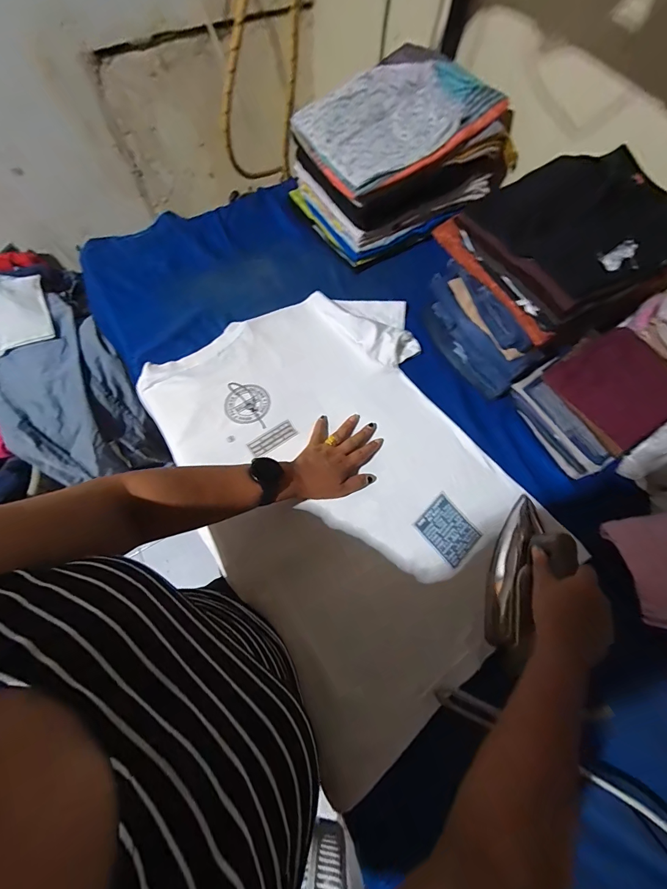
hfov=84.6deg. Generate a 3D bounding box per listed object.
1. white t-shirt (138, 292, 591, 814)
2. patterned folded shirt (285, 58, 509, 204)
[{"bbox_3d":[0.022,0.038,0.554,0.425,0.034,0.627,-30,70,-13],"label":"white t-shirt"},{"bbox_3d":[0.118,-0.590,0.659,0.325,0.065,0.237,-31,70,-13],"label":"patterned folded shirt"}]

